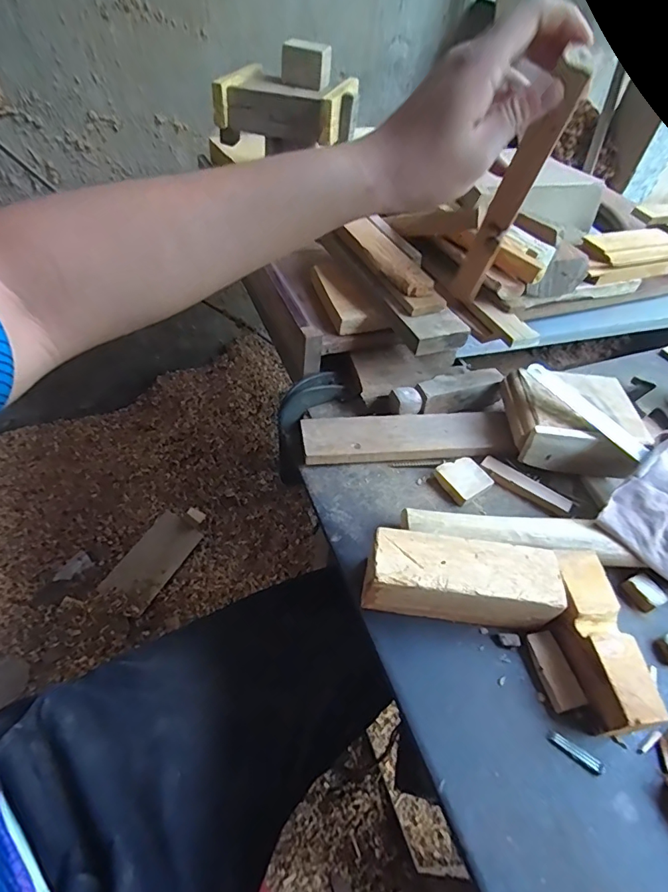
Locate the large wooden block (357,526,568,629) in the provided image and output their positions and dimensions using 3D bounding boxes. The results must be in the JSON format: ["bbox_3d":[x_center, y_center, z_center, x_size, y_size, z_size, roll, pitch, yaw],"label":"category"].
[{"bbox_3d":[0.085,0.091,0.317,0.124,0.041,0.045,8,52,2],"label":"large wooden block"}]

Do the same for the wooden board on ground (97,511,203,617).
[{"bbox_3d":[-0.395,0.250,1.015,0.103,0.016,0.207,38,59,-4],"label":"wooden board on ground"}]

